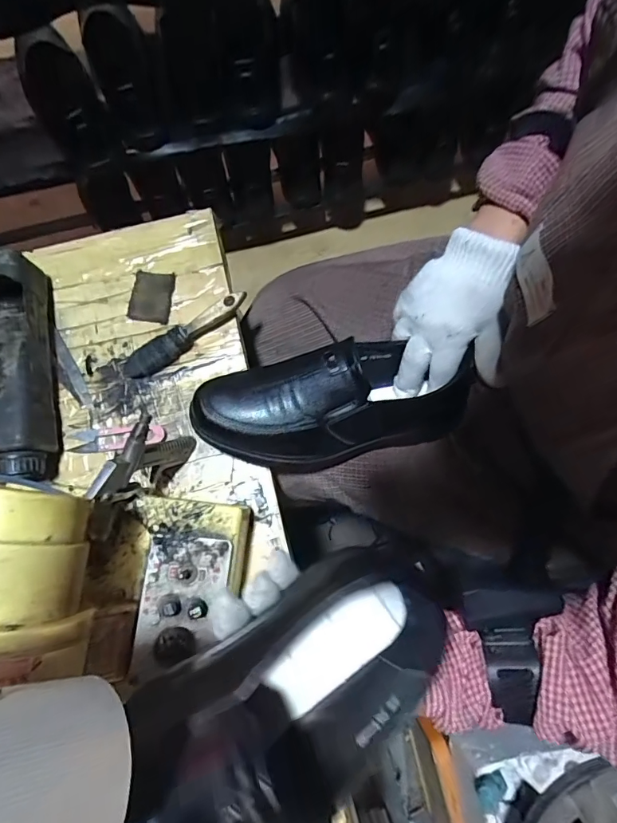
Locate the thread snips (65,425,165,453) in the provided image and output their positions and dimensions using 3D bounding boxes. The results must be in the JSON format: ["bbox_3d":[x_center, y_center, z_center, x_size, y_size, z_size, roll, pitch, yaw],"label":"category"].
[{"bbox_3d":[-0.198,0.027,0.464,0.099,0.013,0.022,-6,79,-2],"label":"thread snips"}]

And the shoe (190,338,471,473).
[{"bbox_3d":[0.022,-0.006,0.430,0.251,0.097,0.106,-5,79,-5],"label":"shoe"}]

